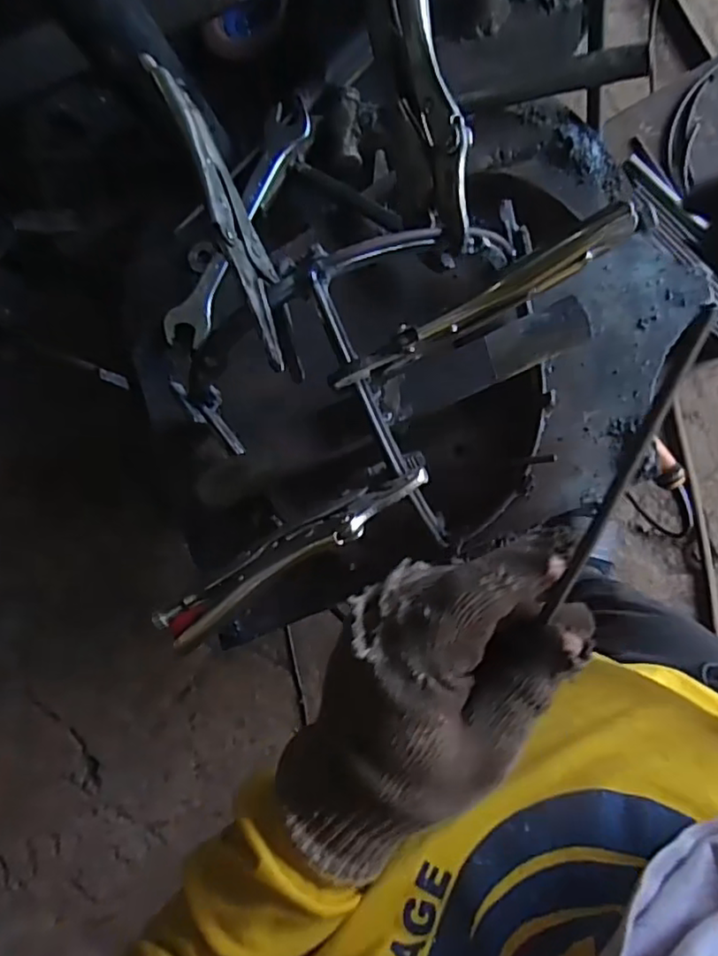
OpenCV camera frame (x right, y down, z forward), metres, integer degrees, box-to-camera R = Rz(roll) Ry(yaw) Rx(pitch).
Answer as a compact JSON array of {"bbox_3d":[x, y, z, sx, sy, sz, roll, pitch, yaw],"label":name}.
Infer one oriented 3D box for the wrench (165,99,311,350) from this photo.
[{"bbox_3d":[-0.097,-0.206,0.501,0.037,0.017,0.215,27,91,10],"label":"wrench"}]

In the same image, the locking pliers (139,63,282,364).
[{"bbox_3d":[-0.078,-0.158,0.366,0.018,0.040,0.204,-24,83,7],"label":"locking pliers"}]

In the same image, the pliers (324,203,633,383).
[{"bbox_3d":[0.060,-0.089,0.323,0.167,0.035,0.014,-27,84,19],"label":"pliers"}]

